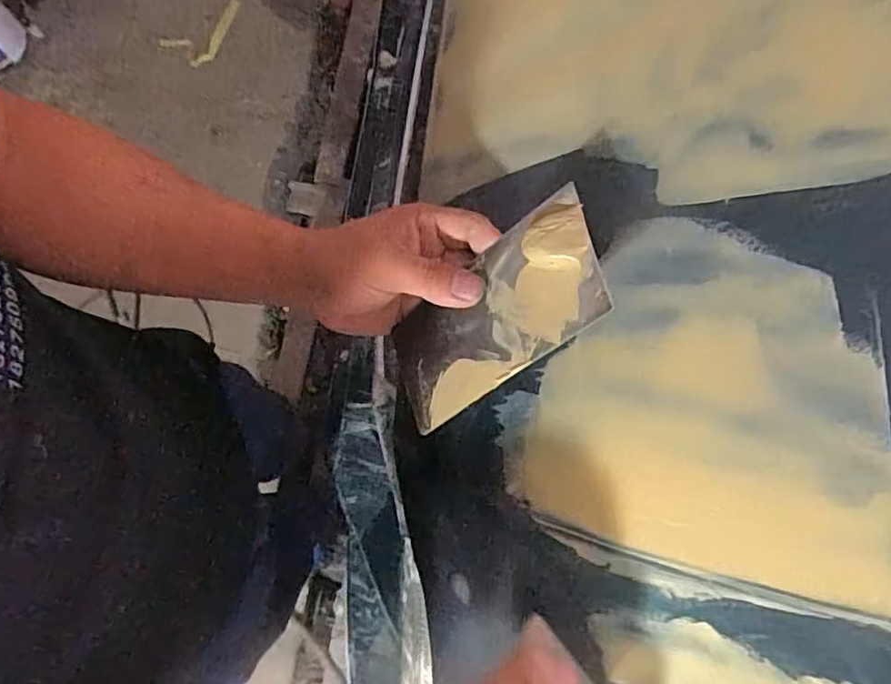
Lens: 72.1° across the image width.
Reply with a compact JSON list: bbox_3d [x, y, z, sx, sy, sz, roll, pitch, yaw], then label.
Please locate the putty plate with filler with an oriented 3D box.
[{"bbox_3d":[0.024,-0.013,0.330,0.136,0.009,0.072,-37,56,29],"label":"putty plate with filler"}]

